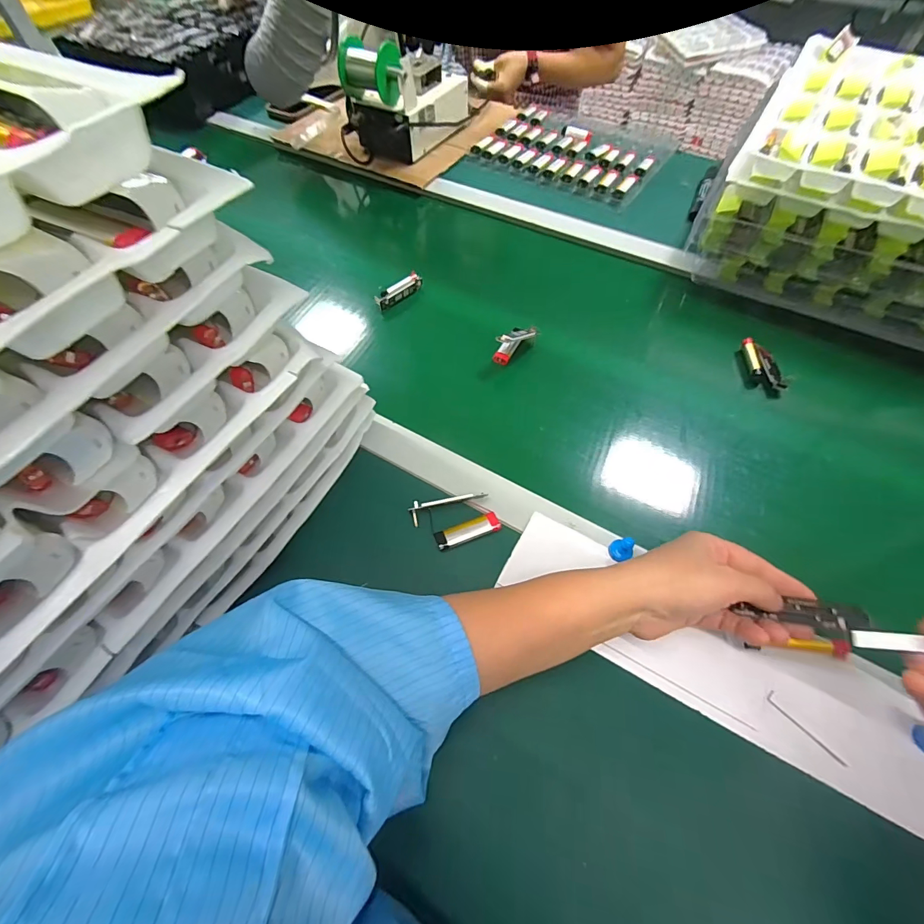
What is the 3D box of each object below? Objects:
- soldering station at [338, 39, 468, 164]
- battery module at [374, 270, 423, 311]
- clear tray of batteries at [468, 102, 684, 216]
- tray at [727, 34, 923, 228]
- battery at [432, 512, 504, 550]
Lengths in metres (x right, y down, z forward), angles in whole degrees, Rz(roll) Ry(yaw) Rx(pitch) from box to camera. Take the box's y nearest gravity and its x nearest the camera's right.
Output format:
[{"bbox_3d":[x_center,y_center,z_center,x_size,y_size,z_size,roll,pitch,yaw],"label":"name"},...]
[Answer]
[{"bbox_3d":[-0.089,-0.606,0.679,0.110,0.133,0.207,26,60,17],"label":"soldering station"},{"bbox_3d":[-0.081,-0.215,0.523,0.018,0.019,0.072,34,63,20],"label":"battery module"},{"bbox_3d":[0.196,-0.558,0.723,0.306,0.034,0.273,28,61,18],"label":"clear tray of batteries"},{"bbox_3d":[0.550,-0.409,0.509,0.316,0.048,0.425,28,61,17],"label":"tray"},{"bbox_3d":[0.005,0.058,0.350,0.055,0.007,0.019,-19,58,-12],"label":"battery"}]

